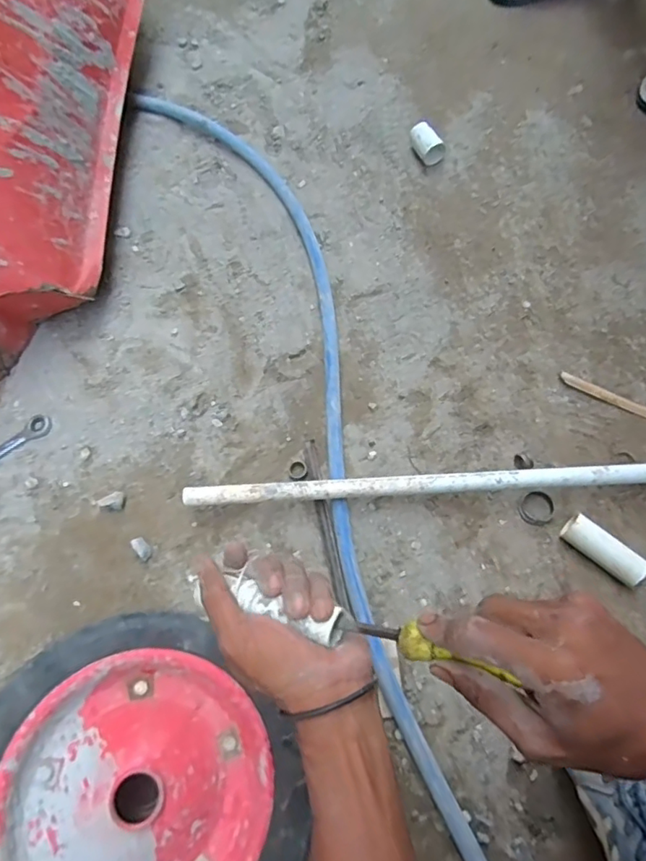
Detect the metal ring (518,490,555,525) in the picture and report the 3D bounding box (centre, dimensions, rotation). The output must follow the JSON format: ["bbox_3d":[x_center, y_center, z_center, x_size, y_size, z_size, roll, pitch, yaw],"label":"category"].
[{"bbox_3d":[0.238,0.086,0.602,0.038,0.012,0.042,36,76,13],"label":"metal ring"}]

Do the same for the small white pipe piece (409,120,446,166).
[{"bbox_3d":[0.150,-0.413,0.779,0.035,0.034,0.058,-26,72,-7],"label":"small white pipe piece"}]

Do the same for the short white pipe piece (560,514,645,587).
[{"bbox_3d":[0.293,0.126,0.571,0.084,0.032,0.032,36,76,13],"label":"short white pipe piece"}]

